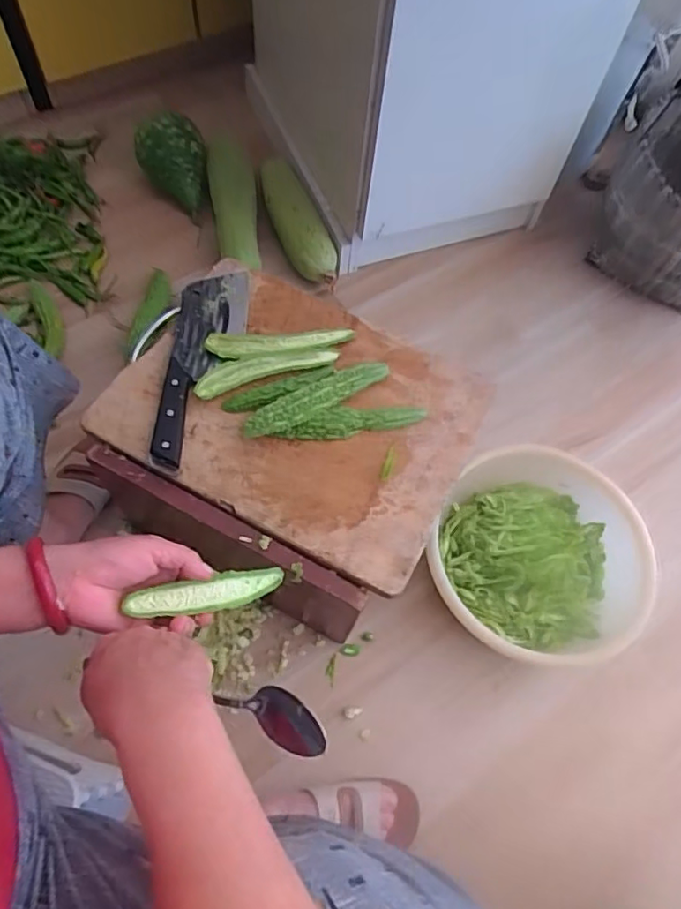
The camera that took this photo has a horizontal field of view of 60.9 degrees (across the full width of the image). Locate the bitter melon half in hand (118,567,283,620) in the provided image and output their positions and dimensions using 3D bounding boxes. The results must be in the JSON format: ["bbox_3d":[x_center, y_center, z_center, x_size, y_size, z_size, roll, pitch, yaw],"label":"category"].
[{"bbox_3d":[-0.105,0.113,0.470,0.132,0.015,0.025,-2,58,-37],"label":"bitter melon half in hand"}]

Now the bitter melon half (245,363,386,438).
[{"bbox_3d":[-0.026,-0.065,0.656,0.178,0.022,0.033,-29,69,-18],"label":"bitter melon half"}]

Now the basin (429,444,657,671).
[{"bbox_3d":[0.270,0.146,0.804,0.255,0.112,0.280,2,63,-4],"label":"basin"}]

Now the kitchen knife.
[{"bbox_3d":[-0.162,-0.109,0.679,0.078,0.018,0.274,5,63,-3],"label":"kitchen knife"}]

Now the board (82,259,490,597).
[{"bbox_3d":[-0.050,-0.054,0.672,0.391,0.024,0.285,26,64,10],"label":"board"}]

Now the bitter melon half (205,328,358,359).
[{"bbox_3d":[-0.071,-0.134,0.695,0.173,0.025,0.029,-8,64,-9],"label":"bitter melon half"}]

